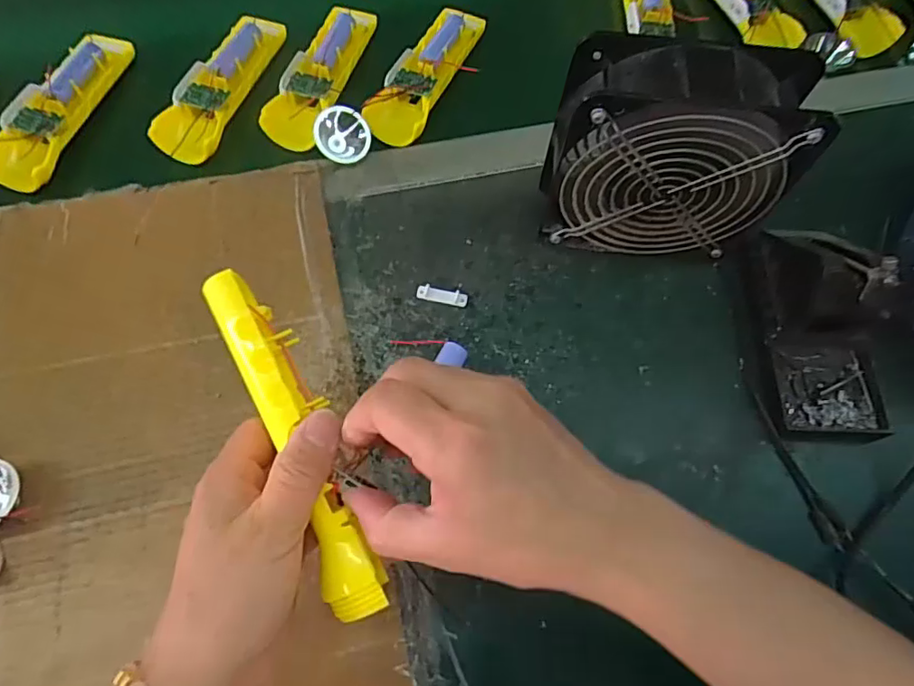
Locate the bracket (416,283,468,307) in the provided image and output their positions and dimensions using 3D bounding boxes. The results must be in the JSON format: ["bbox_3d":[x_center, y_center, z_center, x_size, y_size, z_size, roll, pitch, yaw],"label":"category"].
[{"bbox_3d":[-0.011,-0.035,0.427,0.037,0.006,0.011,12,66,2],"label":"bracket"}]

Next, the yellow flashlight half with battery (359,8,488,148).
[{"bbox_3d":[-0.028,-0.227,0.485,0.047,0.021,0.147,22,67,7],"label":"yellow flashlight half with battery"}]

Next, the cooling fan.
[{"bbox_3d":[0.133,-0.118,0.387,0.149,0.160,0.061,8,68,-1],"label":"cooling fan"}]

